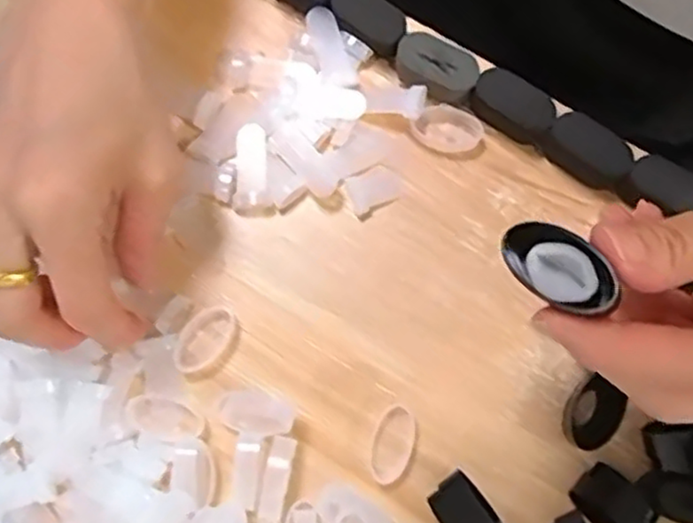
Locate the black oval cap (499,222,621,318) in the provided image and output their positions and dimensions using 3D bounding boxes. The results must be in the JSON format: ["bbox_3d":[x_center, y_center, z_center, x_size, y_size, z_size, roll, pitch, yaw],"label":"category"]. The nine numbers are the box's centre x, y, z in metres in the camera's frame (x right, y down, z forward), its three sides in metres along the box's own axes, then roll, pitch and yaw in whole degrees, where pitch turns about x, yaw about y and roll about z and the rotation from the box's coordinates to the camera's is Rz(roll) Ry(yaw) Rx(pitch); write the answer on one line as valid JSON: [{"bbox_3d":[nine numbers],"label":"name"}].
[{"bbox_3d":[0.060,0.001,0.196,0.032,0.012,0.019,43,98,23],"label":"black oval cap"}]

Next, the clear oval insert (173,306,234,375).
[{"bbox_3d":[-0.062,0.034,0.297,0.018,0.006,0.032,41,81,9],"label":"clear oval insert"}]

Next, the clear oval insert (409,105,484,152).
[{"bbox_3d":[0.046,-0.062,0.314,0.031,0.007,0.020,21,79,5],"label":"clear oval insert"}]

